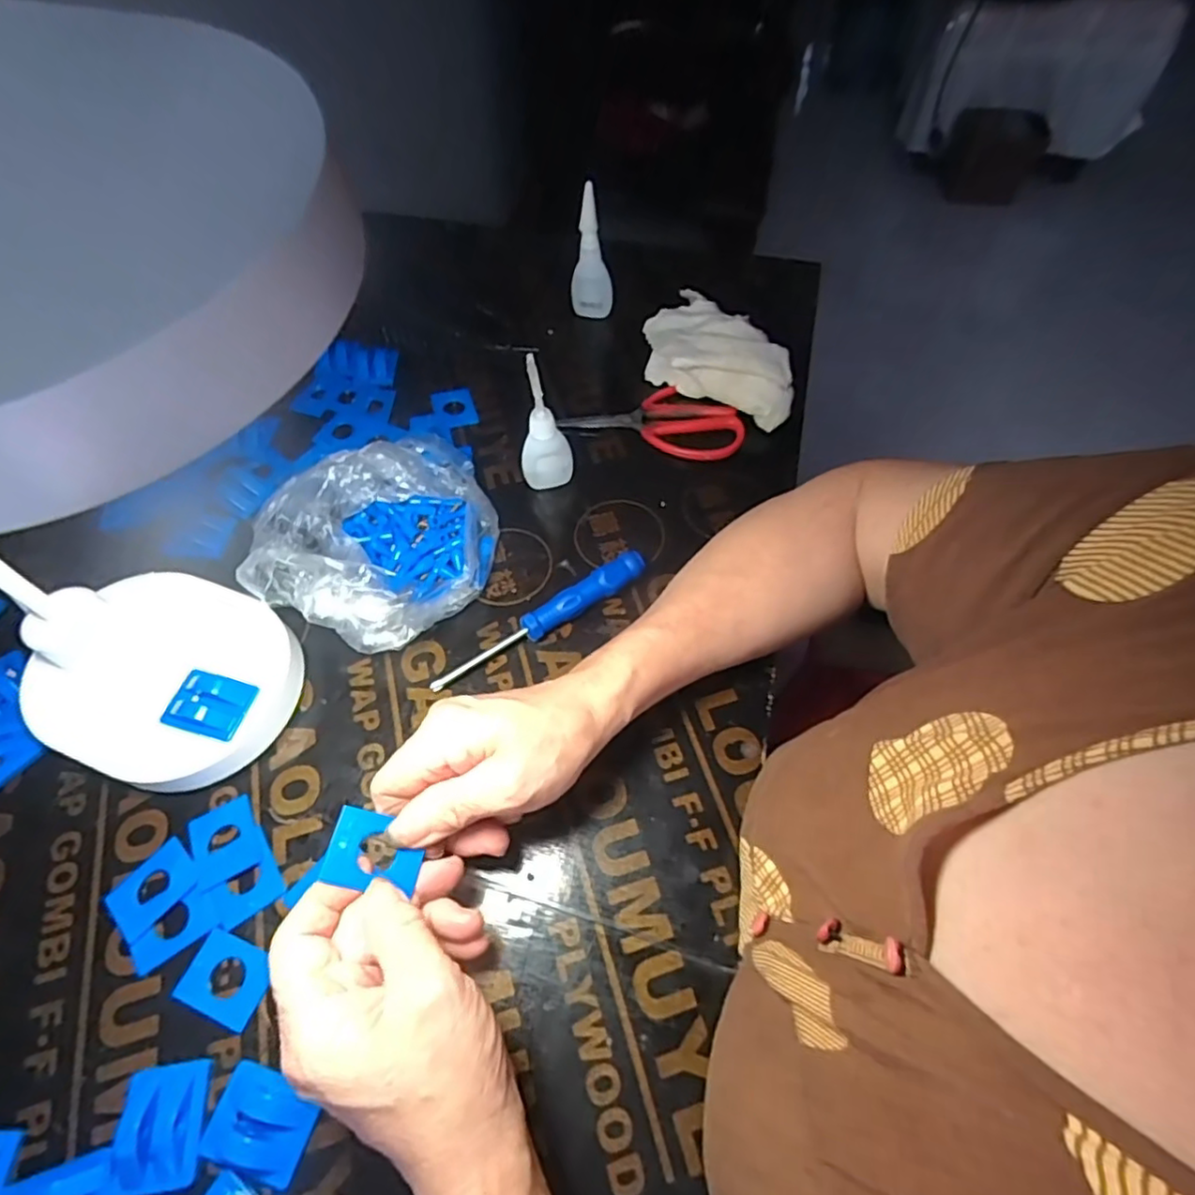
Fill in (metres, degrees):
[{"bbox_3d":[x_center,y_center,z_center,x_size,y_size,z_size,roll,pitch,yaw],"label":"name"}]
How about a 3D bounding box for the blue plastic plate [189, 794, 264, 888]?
[{"bbox_3d":[-0.201,0.130,0.336,0.032,0.004,0.040,-24,62,-13],"label":"blue plastic plate"}]

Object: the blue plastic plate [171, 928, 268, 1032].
[{"bbox_3d":[-0.179,0.183,0.303,0.039,0.004,0.032,18,61,11],"label":"blue plastic plate"}]

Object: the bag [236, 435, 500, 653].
[{"bbox_3d":[-0.144,-0.051,0.412,0.153,0.060,0.162,22,62,13],"label":"bag"}]

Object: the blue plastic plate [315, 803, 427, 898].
[{"bbox_3d":[-0.100,0.114,0.282,0.041,0.004,0.029,23,62,-16],"label":"blue plastic plate"}]

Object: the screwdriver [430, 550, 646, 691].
[{"bbox_3d":[-0.035,0.015,0.398,0.151,0.021,0.016,-30,63,-17],"label":"screwdriver"}]

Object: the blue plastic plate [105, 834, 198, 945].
[{"bbox_3d":[-0.230,0.150,0.324,0.032,0.004,0.041,36,66,20],"label":"blue plastic plate"}]

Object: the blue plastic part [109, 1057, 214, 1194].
[{"bbox_3d":[-0.189,0.229,0.271,0.034,0.009,0.044,-9,59,-5],"label":"blue plastic part"}]

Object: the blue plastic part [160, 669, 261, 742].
[{"bbox_3d":[-0.214,0.058,0.347,0.038,0.011,0.033,13,60,8],"label":"blue plastic part"}]

